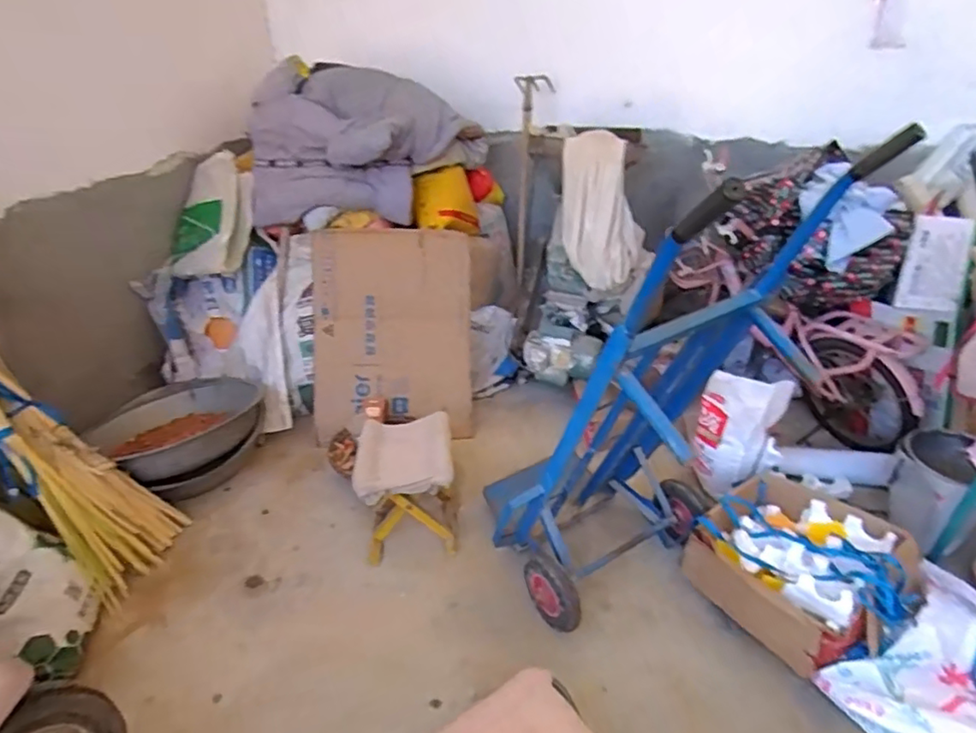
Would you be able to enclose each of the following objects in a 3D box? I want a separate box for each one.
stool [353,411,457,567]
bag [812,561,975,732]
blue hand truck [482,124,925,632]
[{"bbox_3d":[-0.247,0.372,1.894,0.283,0.358,0.343,-5,31,-5],"label":"stool"},{"bbox_3d":[1.043,0.726,1.381,0.430,0.262,0.356,-15,33,-21],"label":"bag"},{"bbox_3d":[0.367,0.099,1.415,0.618,1.395,0.472,-21,57,-29],"label":"blue hand truck"}]

